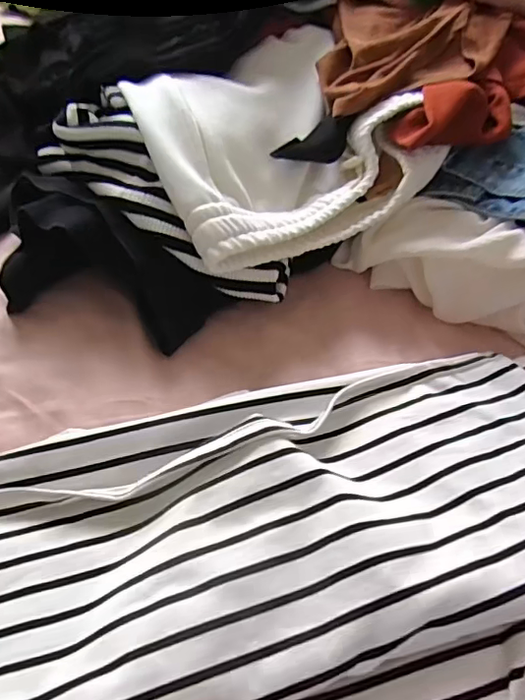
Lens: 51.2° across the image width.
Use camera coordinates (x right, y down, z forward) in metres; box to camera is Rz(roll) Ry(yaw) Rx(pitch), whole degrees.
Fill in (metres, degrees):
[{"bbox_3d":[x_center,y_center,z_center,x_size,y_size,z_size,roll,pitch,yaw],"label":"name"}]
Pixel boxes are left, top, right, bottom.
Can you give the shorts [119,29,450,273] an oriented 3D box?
[{"bbox_3d":[0.011,-0.196,0.499,0.254,0.063,0.252,-25,58,-23],"label":"shorts"}]

